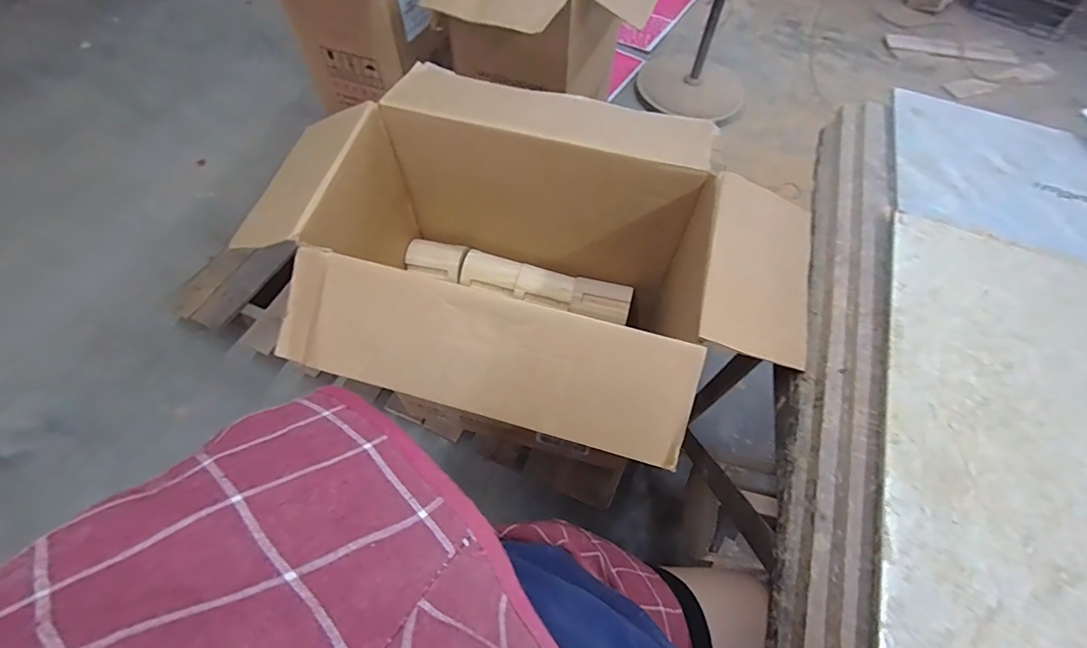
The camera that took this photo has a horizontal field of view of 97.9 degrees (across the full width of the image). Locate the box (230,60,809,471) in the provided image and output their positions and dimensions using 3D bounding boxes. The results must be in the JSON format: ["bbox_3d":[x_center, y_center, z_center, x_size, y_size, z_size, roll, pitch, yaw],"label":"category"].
[{"bbox_3d":[-0.026,-0.065,0.661,0.608,0.268,0.443,15,60,6],"label":"box"}]

